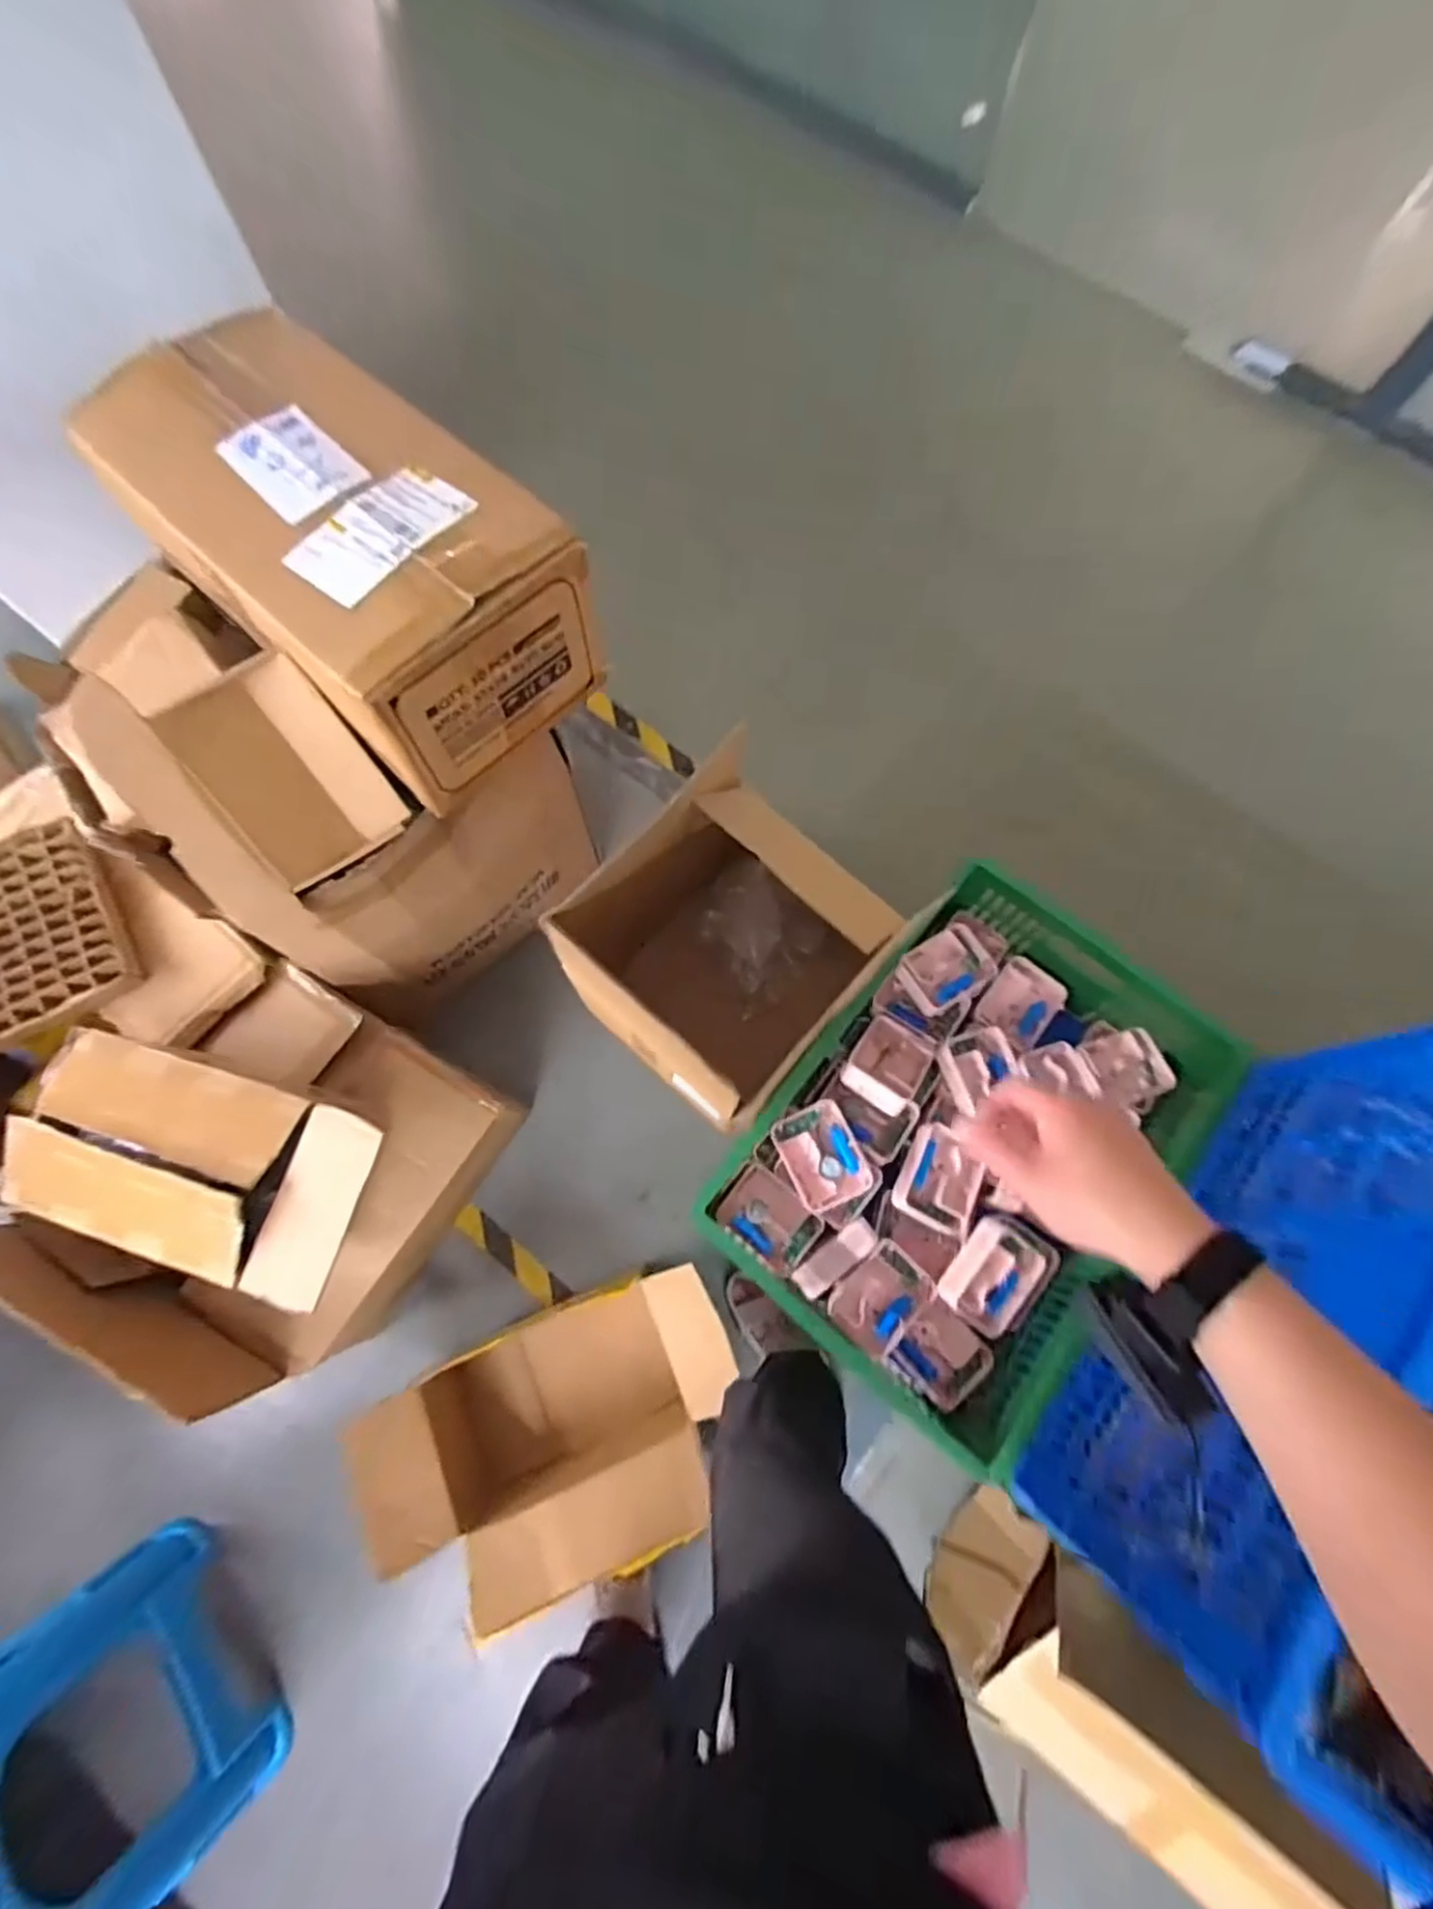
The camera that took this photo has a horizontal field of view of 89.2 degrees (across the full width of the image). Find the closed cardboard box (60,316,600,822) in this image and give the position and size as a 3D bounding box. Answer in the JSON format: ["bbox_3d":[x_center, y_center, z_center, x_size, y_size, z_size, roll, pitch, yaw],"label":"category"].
[{"bbox_3d":[-0.414,-0.464,0.832,0.509,0.212,0.305,42,78,11],"label":"closed cardboard box"}]

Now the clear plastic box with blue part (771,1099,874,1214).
[{"bbox_3d":[0.143,0.274,0.994,0.100,0.029,0.131,-24,75,-7],"label":"clear plastic box with blue part"}]

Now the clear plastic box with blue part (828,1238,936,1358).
[{"bbox_3d":[0.223,0.464,0.989,0.128,0.042,0.101,-42,77,-11],"label":"clear plastic box with blue part"}]

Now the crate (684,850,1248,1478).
[{"bbox_3d":[0.356,0.263,1.066,0.469,0.221,0.692,39,78,11],"label":"crate"}]

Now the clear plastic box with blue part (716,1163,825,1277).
[{"bbox_3d":[0.072,0.372,1.018,0.130,0.046,0.104,39,77,11],"label":"clear plastic box with blue part"}]

